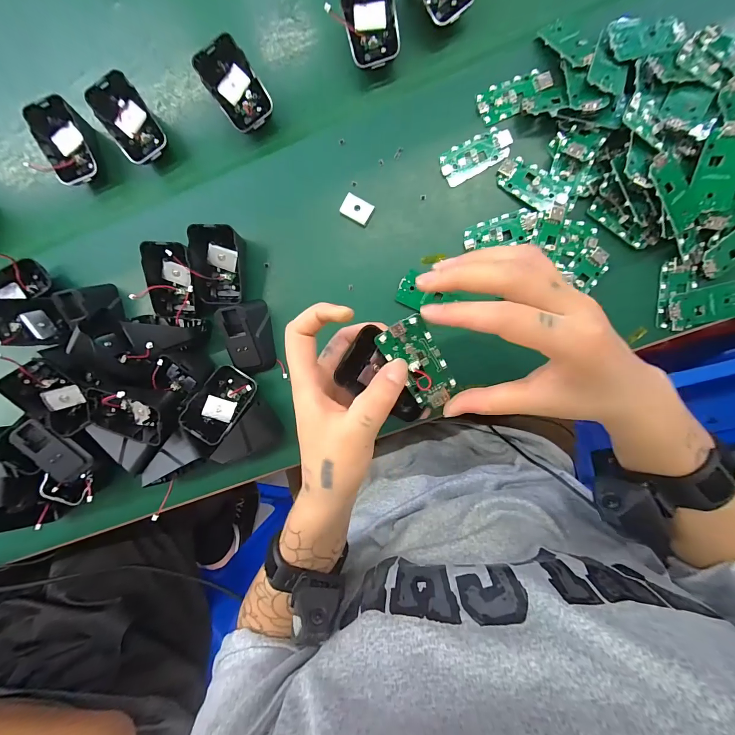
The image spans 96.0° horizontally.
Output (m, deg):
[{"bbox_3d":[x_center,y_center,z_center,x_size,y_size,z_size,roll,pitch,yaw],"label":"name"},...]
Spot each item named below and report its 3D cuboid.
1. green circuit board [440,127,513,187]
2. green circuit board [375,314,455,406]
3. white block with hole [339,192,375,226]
[{"bbox_3d":[0.100,-0.195,0.305,0.064,0.005,0.030,-26,90,5],"label":"green circuit board"},{"bbox_3d":[0.033,0.000,0.210,0.030,0.011,0.062,-30,110,6],"label":"green circuit board"},{"bbox_3d":[-0.010,-0.149,0.314,0.027,0.012,0.021,24,94,4],"label":"white block with hole"}]

